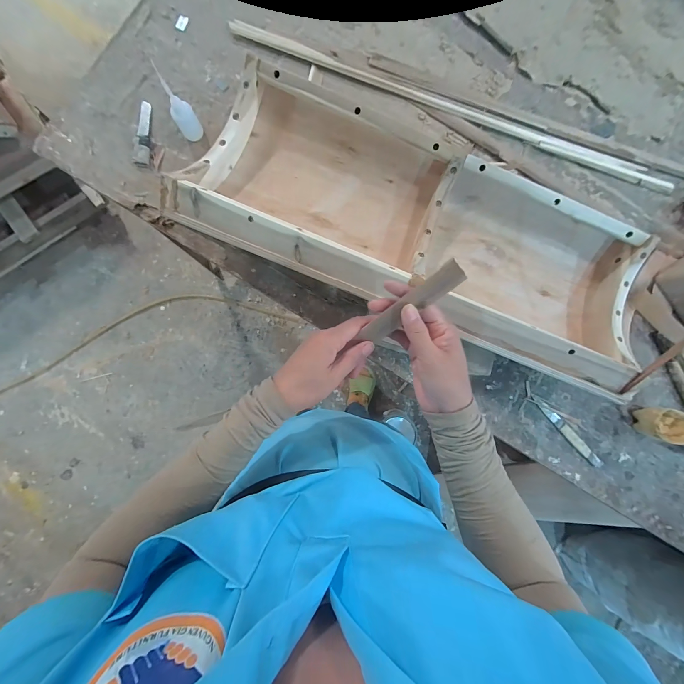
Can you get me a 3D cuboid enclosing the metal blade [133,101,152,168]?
[{"bbox_3d":[-0.327,-0.345,0.486,0.022,0.013,0.109,2,87,-4],"label":"metal blade"}]

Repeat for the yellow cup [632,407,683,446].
[{"bbox_3d":[0.547,0.141,0.505,0.058,0.057,0.054,10,86,-3],"label":"yellow cup"}]

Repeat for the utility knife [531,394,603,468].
[{"bbox_3d":[0.401,0.158,0.525,0.019,0.005,0.170,-42,90,-5],"label":"utility knife"}]

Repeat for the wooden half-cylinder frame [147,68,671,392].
[{"bbox_3d":[0.142,-0.164,0.461,0.717,0.123,0.284,22,86,-3],"label":"wooden half-cylinder frame"}]

